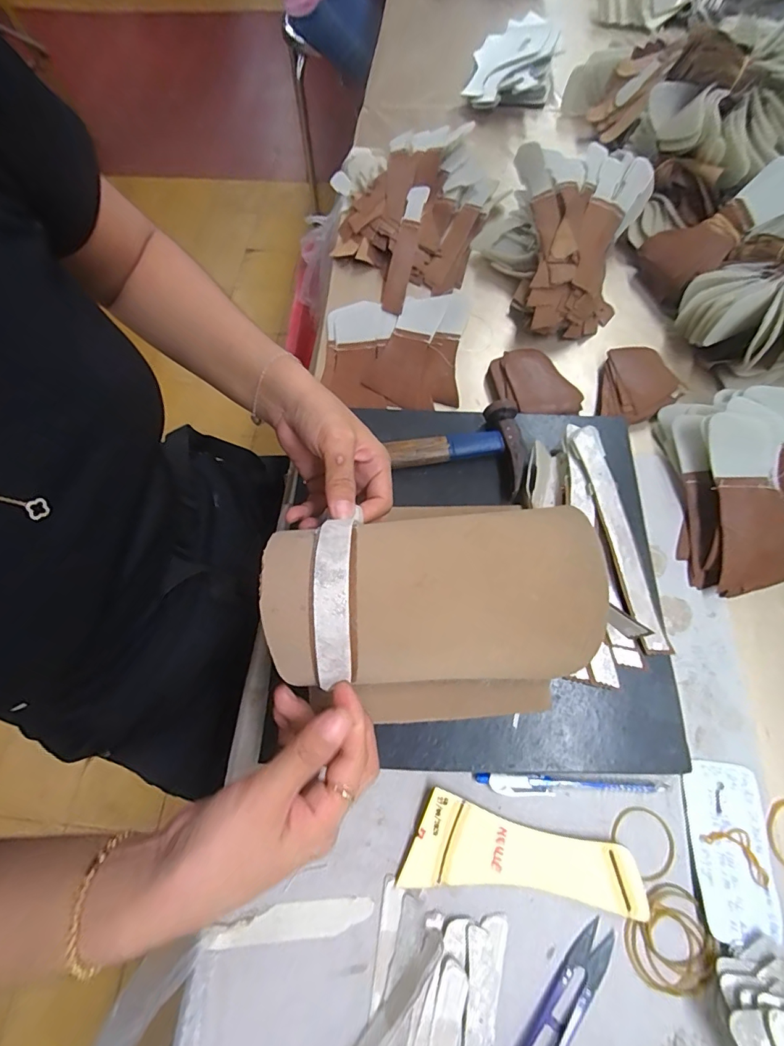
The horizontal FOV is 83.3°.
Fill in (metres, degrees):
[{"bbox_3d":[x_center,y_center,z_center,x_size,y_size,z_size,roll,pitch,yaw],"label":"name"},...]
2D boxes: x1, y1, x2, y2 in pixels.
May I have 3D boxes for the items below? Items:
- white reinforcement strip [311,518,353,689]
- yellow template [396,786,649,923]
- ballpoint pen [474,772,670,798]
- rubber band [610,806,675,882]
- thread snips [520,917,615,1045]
[{"bbox_3d":[-0.032,0.046,0.241,0.019,0.031,0.093,0,88,0],"label":"white reinforcement strip"},{"bbox_3d":[0.090,0.227,0.305,0.157,0.007,0.056,5,72,4],"label":"yellow template"},{"bbox_3d":[0.130,0.190,0.318,0.135,0.008,0.016,1,68,0],"label":"ballpoint pen"},{"bbox_3d":[0.178,0.224,0.310,0.039,0.004,0.043,-32,71,-12],"label":"rubber band"},{"bbox_3d":[0.107,0.301,0.272,0.023,0.009,0.099,38,73,14],"label":"thread snips"}]

